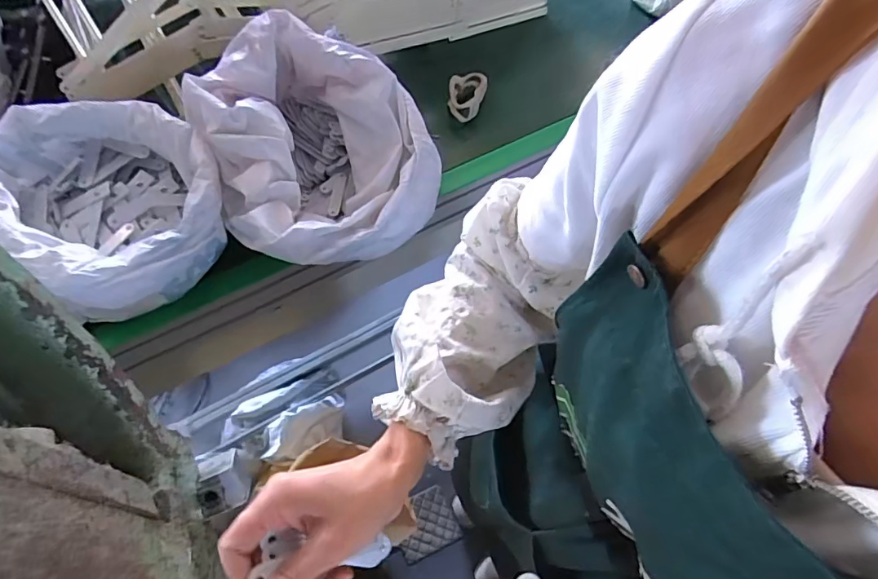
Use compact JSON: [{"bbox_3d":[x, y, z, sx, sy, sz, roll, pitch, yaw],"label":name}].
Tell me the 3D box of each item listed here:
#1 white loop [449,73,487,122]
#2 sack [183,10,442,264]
[{"bbox_3d":[0.052,-0.352,0.887,0.067,0.040,0.101,4,59,4],"label":"white loop"},{"bbox_3d":[-0.185,-0.210,0.718,0.291,0.165,0.355,-32,63,-17],"label":"sack"}]

